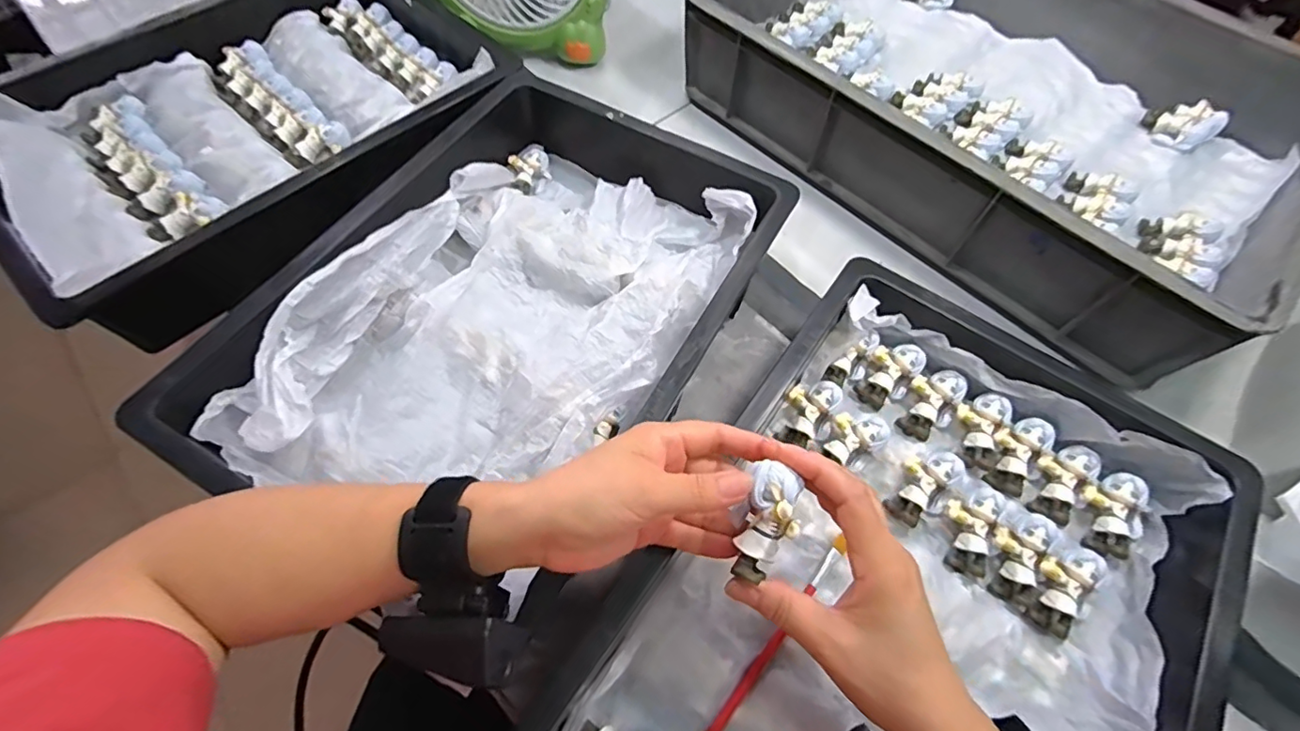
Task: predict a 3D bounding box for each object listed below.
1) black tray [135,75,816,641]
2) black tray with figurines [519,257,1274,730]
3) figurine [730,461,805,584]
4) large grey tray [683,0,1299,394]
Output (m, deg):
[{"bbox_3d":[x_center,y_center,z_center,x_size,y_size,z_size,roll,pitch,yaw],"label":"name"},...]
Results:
[{"bbox_3d":[-0.098,-0.063,0.476,0.310,0.084,0.463,28,64,13],"label":"black tray"},{"bbox_3d":[0.157,0.166,0.345,0.305,0.073,0.450,34,65,16],"label":"black tray with figurines"},{"bbox_3d":[0.060,0.081,0.283,0.028,0.025,0.058,18,98,8],"label":"figurine"},{"bbox_3d":[0.381,-0.302,0.608,0.413,0.111,0.578,-40,69,-21],"label":"large grey tray"}]

